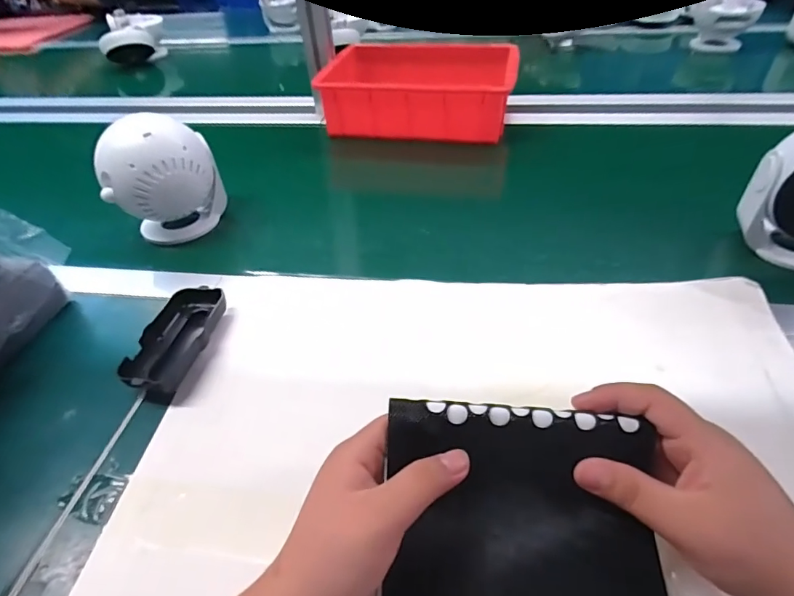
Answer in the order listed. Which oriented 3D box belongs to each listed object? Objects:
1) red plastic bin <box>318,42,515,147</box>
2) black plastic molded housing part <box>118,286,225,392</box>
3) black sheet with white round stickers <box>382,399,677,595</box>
[{"bbox_3d":[0.033,-0.334,0.736,0.290,0.086,0.183,7,44,14],"label":"red plastic bin"},{"bbox_3d":[-0.194,0.038,0.410,0.050,0.031,0.115,6,43,12],"label":"black plastic molded housing part"},{"bbox_3d":[0.060,0.134,0.215,0.131,0.023,0.160,1,69,8],"label":"black sheet with white round stickers"}]

